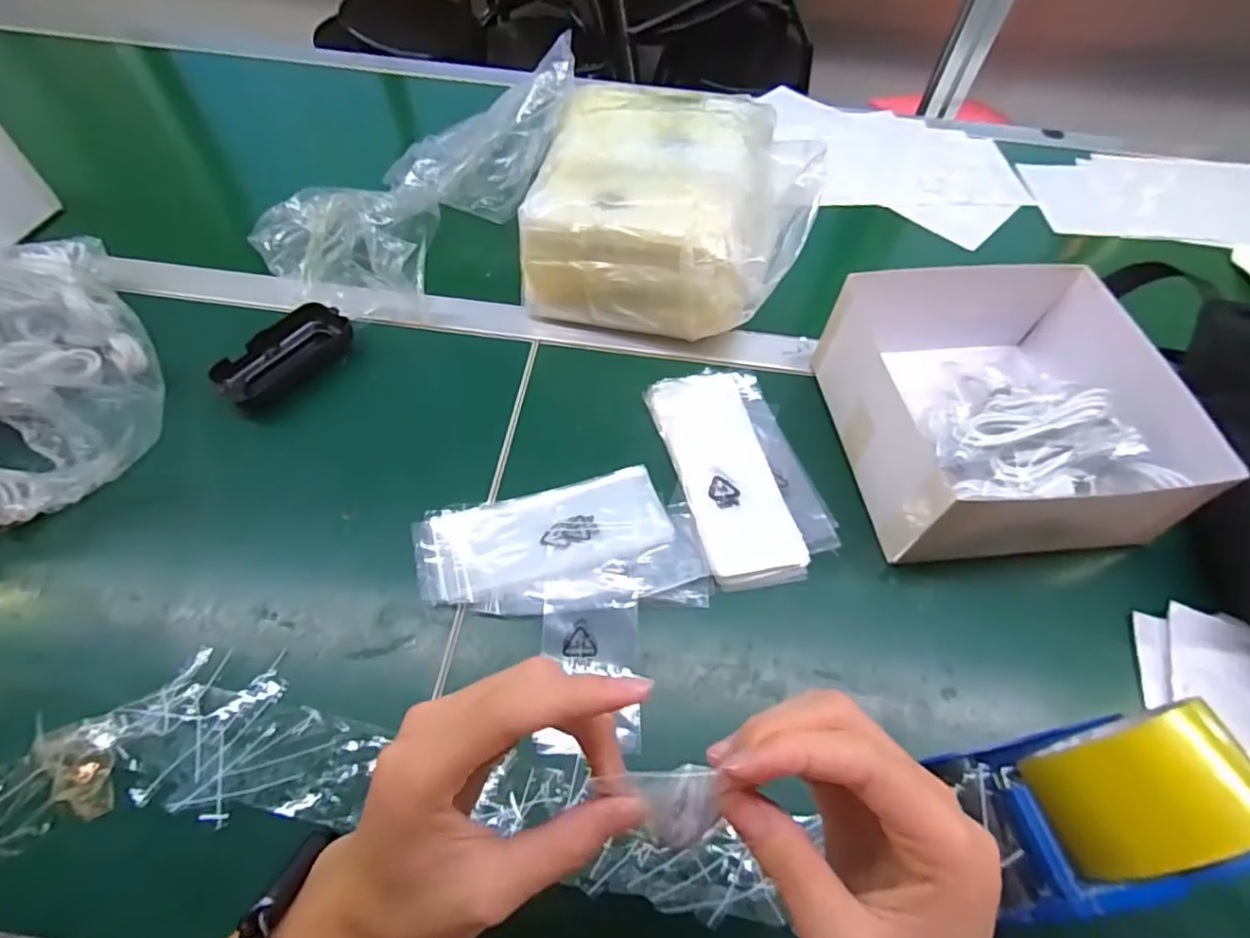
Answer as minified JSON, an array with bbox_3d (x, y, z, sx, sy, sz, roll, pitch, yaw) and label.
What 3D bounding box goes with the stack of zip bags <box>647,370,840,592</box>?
[{"bbox_3d":[0.089,-0.001,0.466,0.099,0.015,0.184,-12,59,-10],"label":"stack of zip bags"}]

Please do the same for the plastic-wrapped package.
[{"bbox_3d":[0.040,-0.234,0.548,0.227,0.126,0.221,10,57,3],"label":"plastic-wrapped package"}]

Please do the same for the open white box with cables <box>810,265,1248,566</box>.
[{"bbox_3d":[0.275,-0.049,0.459,0.207,0.092,0.217,-3,57,-5],"label":"open white box with cables"}]

